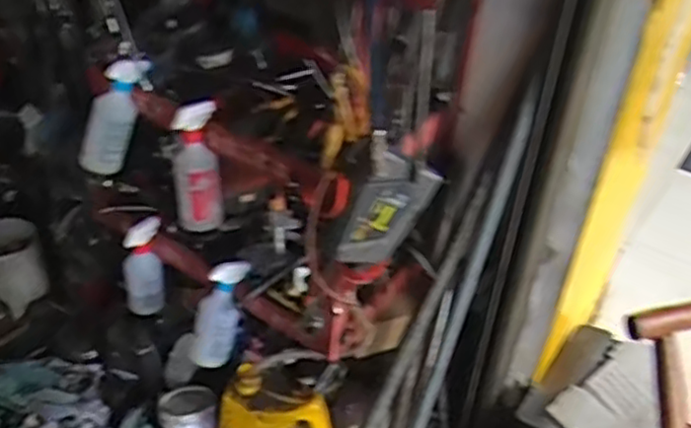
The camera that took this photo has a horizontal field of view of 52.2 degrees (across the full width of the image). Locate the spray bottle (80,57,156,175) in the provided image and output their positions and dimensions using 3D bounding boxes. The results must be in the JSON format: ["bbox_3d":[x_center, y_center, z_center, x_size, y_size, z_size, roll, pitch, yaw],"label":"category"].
[{"bbox_3d":[-0.426,-0.184,1.290,0.078,0.221,0.068,31,14,32],"label":"spray bottle"}]

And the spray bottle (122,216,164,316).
[{"bbox_3d":[-0.434,0.117,1.510,0.080,0.214,0.069,-5,36,-14],"label":"spray bottle"}]

